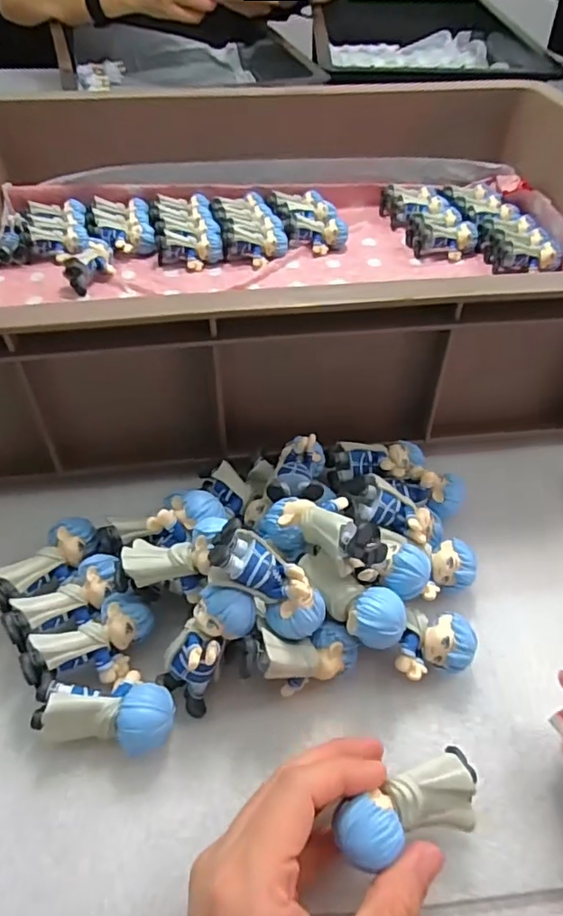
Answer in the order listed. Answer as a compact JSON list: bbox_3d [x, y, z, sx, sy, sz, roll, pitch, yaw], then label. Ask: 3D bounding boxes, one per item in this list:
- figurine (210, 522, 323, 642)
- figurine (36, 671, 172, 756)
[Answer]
[{"bbox_3d":[-0.006,0.056,0.254,0.061,0.022,0.027,42,59,-1],"label":"figurine"},{"bbox_3d":[-0.080,0.116,0.260,0.061,0.028,0.034,5,49,4],"label":"figurine"}]

